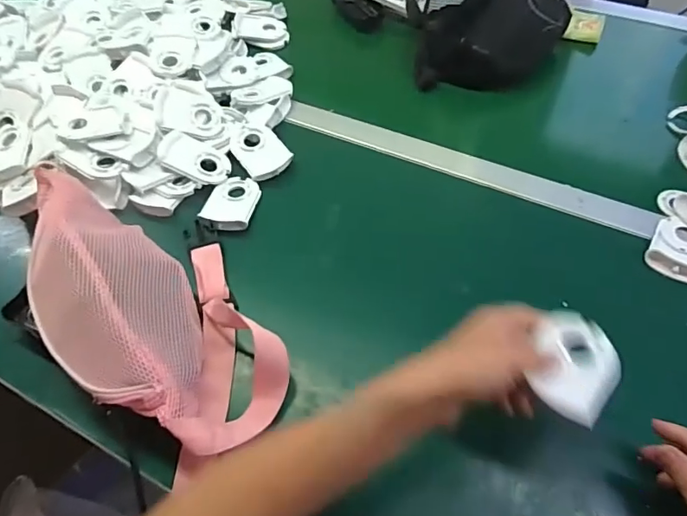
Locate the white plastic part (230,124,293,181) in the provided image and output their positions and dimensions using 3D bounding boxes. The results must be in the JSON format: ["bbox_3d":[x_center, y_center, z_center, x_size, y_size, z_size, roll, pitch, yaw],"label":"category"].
[{"bbox_3d":[-0.109,-0.138,0.636,0.059,0.019,0.083,-33,59,-19],"label":"white plastic part"}]

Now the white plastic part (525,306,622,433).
[{"bbox_3d":[0.173,0.079,0.373,0.062,0.016,0.089,32,62,23],"label":"white plastic part"}]

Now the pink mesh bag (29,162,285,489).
[{"bbox_3d":[-0.196,0.034,0.477,0.176,0.082,0.340,-35,60,-20],"label":"pink mesh bag"}]

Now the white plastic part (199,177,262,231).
[{"bbox_3d":[-0.134,-0.068,0.597,0.056,0.016,0.084,6,55,8],"label":"white plastic part"}]

